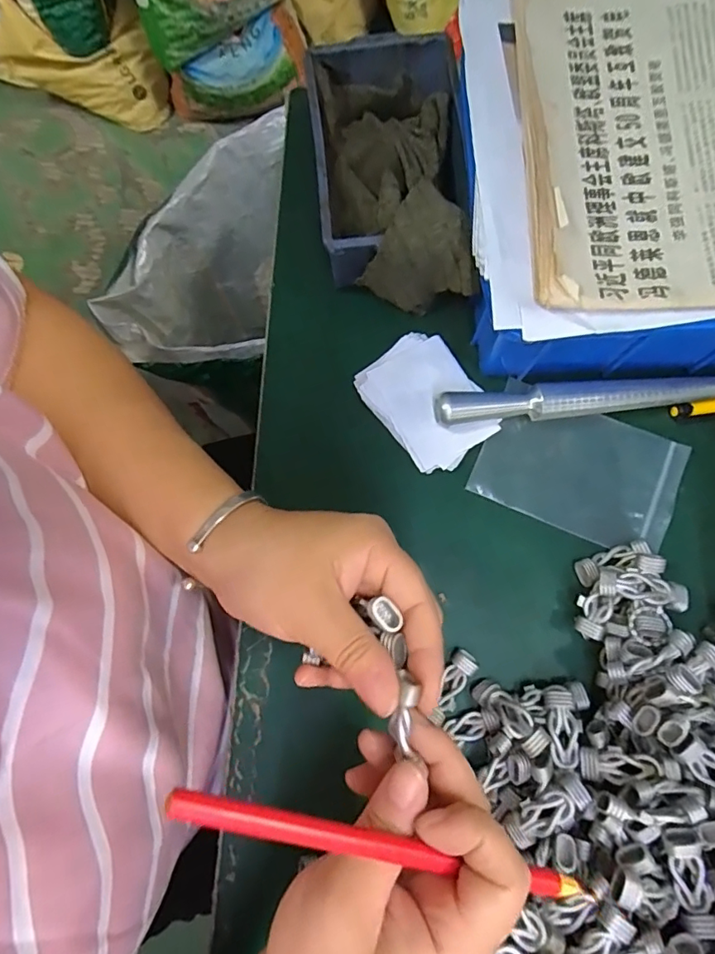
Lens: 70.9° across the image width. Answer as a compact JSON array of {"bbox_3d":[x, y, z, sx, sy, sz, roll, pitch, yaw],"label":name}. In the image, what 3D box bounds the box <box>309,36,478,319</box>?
[{"bbox_3d":[0.020,-0.193,0.321,0.091,0.053,0.165,-5,78,0],"label":"box"}]

